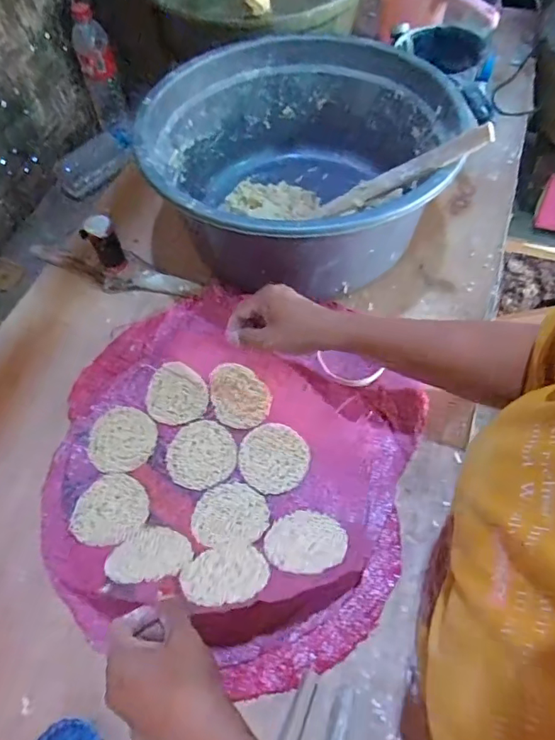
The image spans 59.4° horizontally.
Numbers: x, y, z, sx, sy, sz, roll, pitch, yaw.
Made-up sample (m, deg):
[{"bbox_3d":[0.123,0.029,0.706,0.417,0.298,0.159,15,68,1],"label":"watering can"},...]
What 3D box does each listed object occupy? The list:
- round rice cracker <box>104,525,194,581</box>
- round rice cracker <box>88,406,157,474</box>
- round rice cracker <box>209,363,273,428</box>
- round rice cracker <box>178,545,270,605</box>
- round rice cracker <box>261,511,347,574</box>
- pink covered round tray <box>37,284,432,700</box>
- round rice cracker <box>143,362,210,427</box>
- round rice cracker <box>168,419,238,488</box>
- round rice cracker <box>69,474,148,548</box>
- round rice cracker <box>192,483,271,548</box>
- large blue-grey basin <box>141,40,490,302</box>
[{"bbox_3d":[-0.122,0.179,0.478,0.076,0.005,0.076,0,16,0],"label":"round rice cracker"},{"bbox_3d":[-0.185,0.083,0.581,0.078,0.006,0.080,-2,58,3],"label":"round rice cracker"},{"bbox_3d":[-0.047,0.031,0.568,0.078,0.076,0.009,52,31,0],"label":"round rice cracker"},{"bbox_3d":[-0.048,0.188,0.448,0.079,0.004,0.073,0,16,0],"label":"round rice cracker"},{"bbox_3d":[0.028,0.172,0.487,0.079,0.007,0.075,-1,29,0],"label":"round rice cracker"},{"bbox_3d":[-0.066,0.083,0.539,0.430,0.085,0.364,25,63,18],"label":"pink covered round tray"},{"bbox_3d":[-0.127,0.027,0.596,0.071,0.021,0.080,-30,61,-14],"label":"round rice cracker"},{"bbox_3d":[-0.088,0.098,0.571,0.079,0.004,0.081,-2,58,3],"label":"round rice cracker"},{"bbox_3d":[-0.181,0.151,0.529,0.078,0.012,0.078,-2,58,3],"label":"round rice cracker"},{"bbox_3d":[-0.050,0.154,0.517,0.078,0.008,0.078,-1,41,1],"label":"round rice cracker"},{"bbox_3d":[0.032,-0.271,0.687,0.388,0.180,0.392,-2,58,3],"label":"large blue-grey basin"}]

